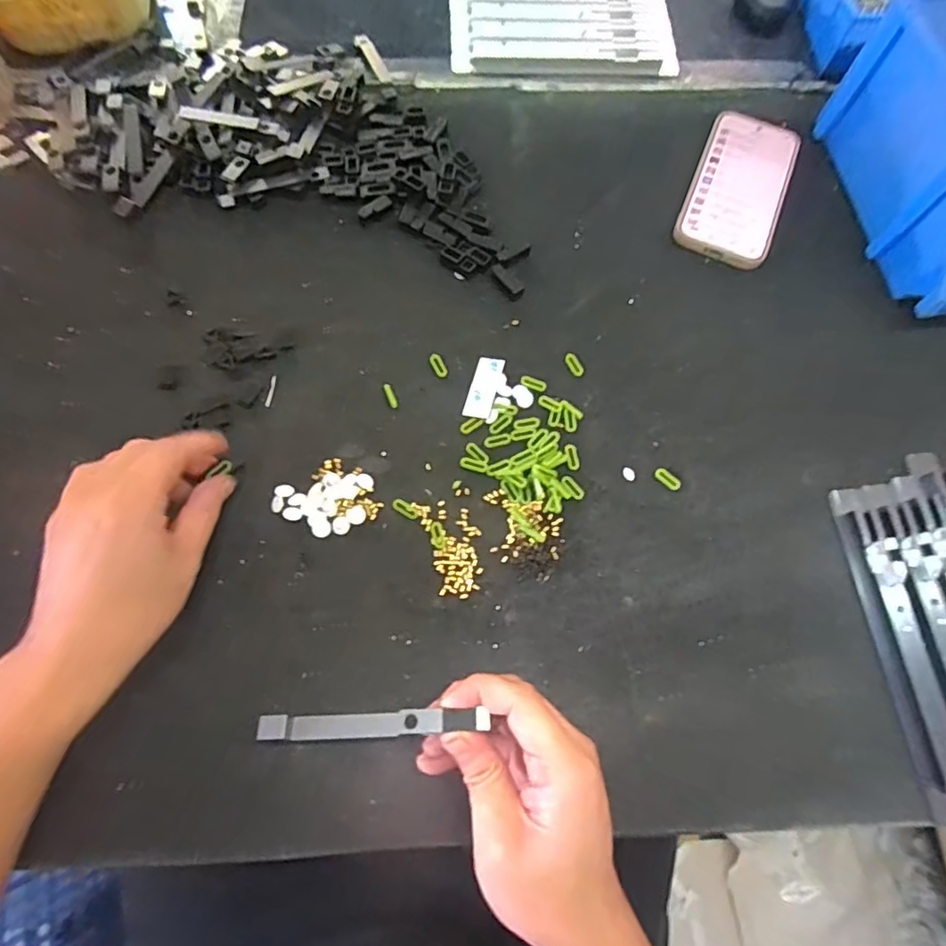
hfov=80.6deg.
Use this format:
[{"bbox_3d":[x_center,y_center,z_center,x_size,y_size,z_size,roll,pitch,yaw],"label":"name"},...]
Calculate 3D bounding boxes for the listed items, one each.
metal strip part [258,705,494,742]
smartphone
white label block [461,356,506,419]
[{"bbox_3d":[-0.053,0.136,0.300,0.122,0.014,0.014,-5,70,5],"label":"metal strip part"},{"bbox_3d":[0.235,-0.254,0.494,0.080,0.014,0.160,22,70,5],"label":"smartphone"},{"bbox_3d":[0.008,-0.065,0.420,0.020,0.004,0.051,15,70,3],"label":"white label block"}]

